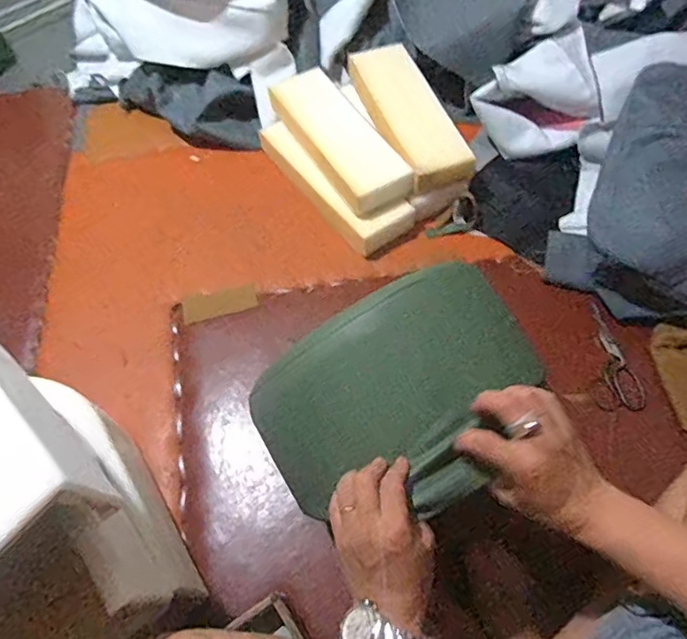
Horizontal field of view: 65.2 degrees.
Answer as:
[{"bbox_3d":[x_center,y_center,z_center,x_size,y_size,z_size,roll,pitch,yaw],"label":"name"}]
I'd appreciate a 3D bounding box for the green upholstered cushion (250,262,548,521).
[{"bbox_3d":[0.070,0.092,0.664,0.331,0.100,0.261,-34,63,-15],"label":"green upholstered cushion"}]

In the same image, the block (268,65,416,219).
[{"bbox_3d":[-0.010,-0.370,1.101,0.133,0.060,0.379,-29,62,-13],"label":"block"}]

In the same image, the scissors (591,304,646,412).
[{"bbox_3d":[0.457,0.066,0.933,0.083,0.020,0.197,-3,60,2],"label":"scissors"}]

